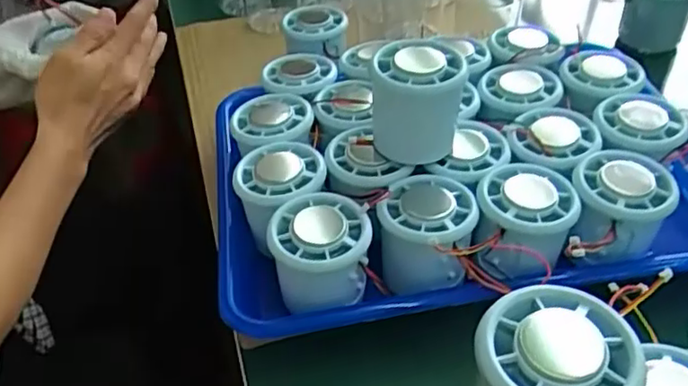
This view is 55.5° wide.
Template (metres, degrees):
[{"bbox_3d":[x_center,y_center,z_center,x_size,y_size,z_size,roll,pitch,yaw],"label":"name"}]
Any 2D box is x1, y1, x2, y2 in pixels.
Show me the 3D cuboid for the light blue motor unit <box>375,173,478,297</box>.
[{"bbox_3d":[0.047,0.023,0.374,0.052,0.041,0.059,3,41,6],"label":"light blue motor unit"}]

